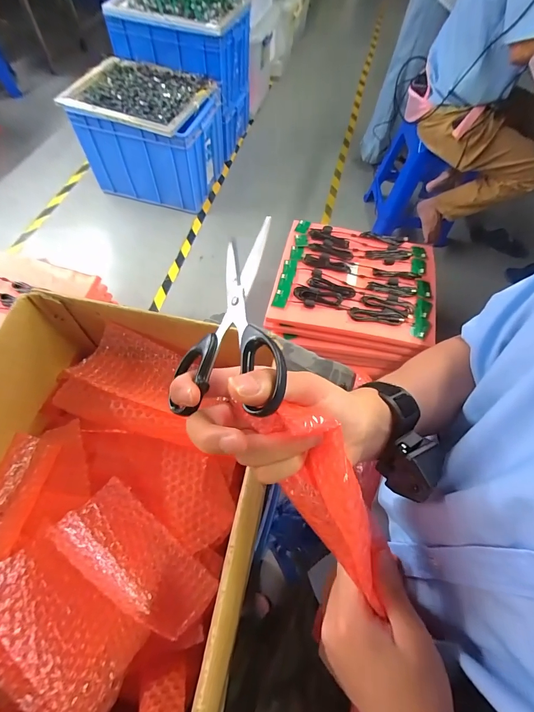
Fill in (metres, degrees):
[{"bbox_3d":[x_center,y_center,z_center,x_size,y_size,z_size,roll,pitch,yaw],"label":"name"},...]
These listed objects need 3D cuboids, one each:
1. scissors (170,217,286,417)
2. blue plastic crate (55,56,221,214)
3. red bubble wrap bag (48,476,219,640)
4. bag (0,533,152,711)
[{"bbox_3d":[-0.029,-0.024,0.232,0.088,0.011,0.143,-21,57,27],"label":"scissors"},{"bbox_3d":[-0.519,-0.996,1.501,0.532,0.400,0.387,16,63,5],"label":"blue plastic crate"},{"bbox_3d":[-0.137,0.208,0.336,0.170,0.031,0.082,36,66,15],"label":"red bubble wrap bag"},{"bbox_3d":[-0.222,0.257,0.318,0.197,0.035,0.098,25,64,10],"label":"bag"}]

